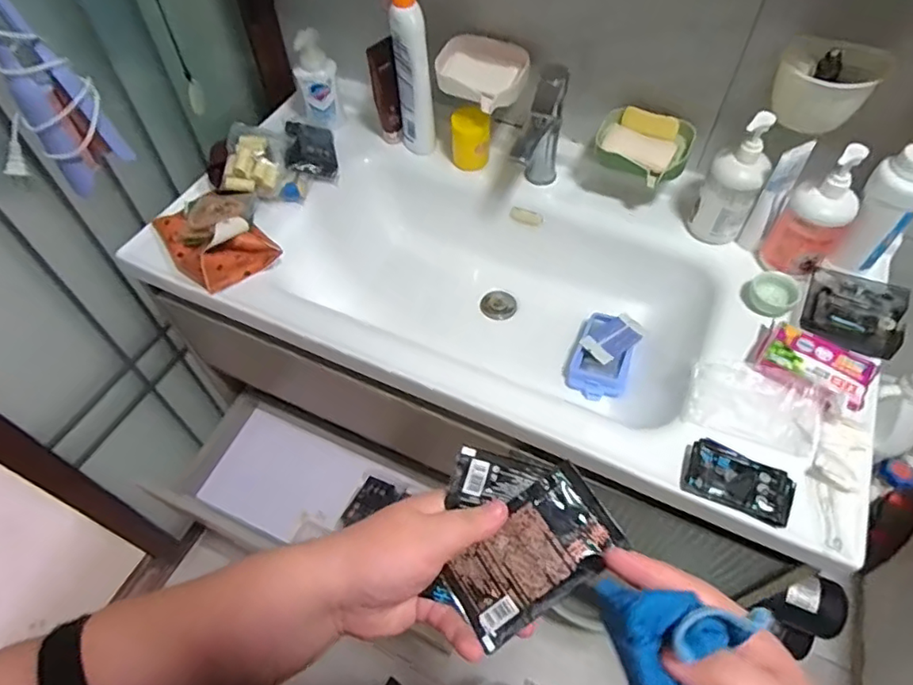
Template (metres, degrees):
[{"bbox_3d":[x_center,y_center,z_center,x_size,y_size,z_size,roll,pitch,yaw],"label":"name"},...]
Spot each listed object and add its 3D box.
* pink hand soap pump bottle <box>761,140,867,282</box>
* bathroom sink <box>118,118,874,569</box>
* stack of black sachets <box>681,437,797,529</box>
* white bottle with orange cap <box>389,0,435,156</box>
[{"bbox_3d":[0.446,-0.154,0.704,0.075,0.173,0.056,33,62,22],"label":"pink hand soap pump bottle"},{"bbox_3d":[0.076,-0.049,0.889,0.889,0.222,0.454,20,58,14],"label":"bathroom sink"},{"bbox_3d":[0.307,0.146,0.616,0.106,0.019,0.068,22,58,15],"label":"stack of black sachets"},{"bbox_3d":[-0.068,-0.405,0.880,0.049,0.279,0.049,-9,55,-6],"label":"white bottle with orange cap"}]

